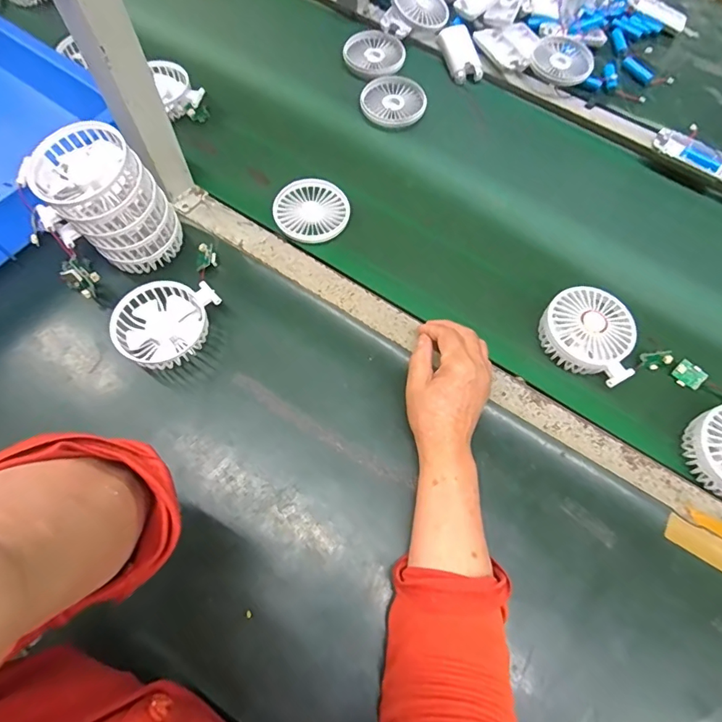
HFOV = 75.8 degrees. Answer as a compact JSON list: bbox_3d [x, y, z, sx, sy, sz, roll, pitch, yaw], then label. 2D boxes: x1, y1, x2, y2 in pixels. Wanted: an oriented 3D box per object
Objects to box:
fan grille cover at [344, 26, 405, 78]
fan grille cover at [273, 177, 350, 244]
[{"bbox_3d":[0.019,-0.453,0.679,0.087,0.021,0.087,38,91,12],"label":"fan grille cover"},{"bbox_3d":[-0.060,-0.181,0.558,0.087,0.011,0.090,-30,70,-13],"label":"fan grille cover"}]

